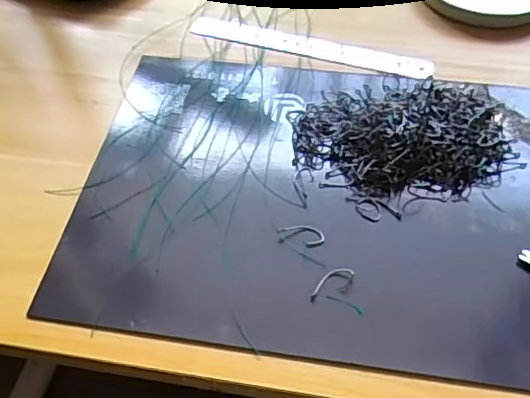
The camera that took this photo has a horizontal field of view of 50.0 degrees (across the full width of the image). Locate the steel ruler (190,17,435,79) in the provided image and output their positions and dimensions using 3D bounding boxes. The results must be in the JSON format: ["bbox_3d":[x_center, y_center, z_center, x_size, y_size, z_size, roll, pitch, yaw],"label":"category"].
[{"bbox_3d":[0.031,-0.108,0.402,0.173,0.004,0.023,15,56,13],"label":"steel ruler"}]

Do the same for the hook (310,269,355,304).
[{"bbox_3d":[0.034,0.043,0.285,0.026,0.004,0.014,-32,59,-19],"label":"hook"}]

